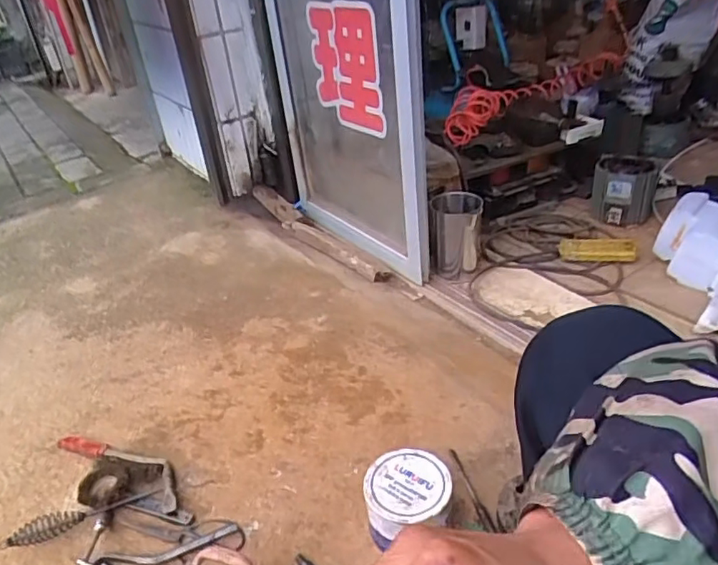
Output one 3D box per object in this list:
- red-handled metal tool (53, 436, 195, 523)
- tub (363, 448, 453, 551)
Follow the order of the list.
[{"bbox_3d":[-0.418,0.331,0.979,0.341,0.044,0.130,6,34,21],"label":"red-handled metal tool"},{"bbox_3d":[0.072,0.315,0.819,0.118,0.090,0.118,-5,32,3],"label":"tub"}]

